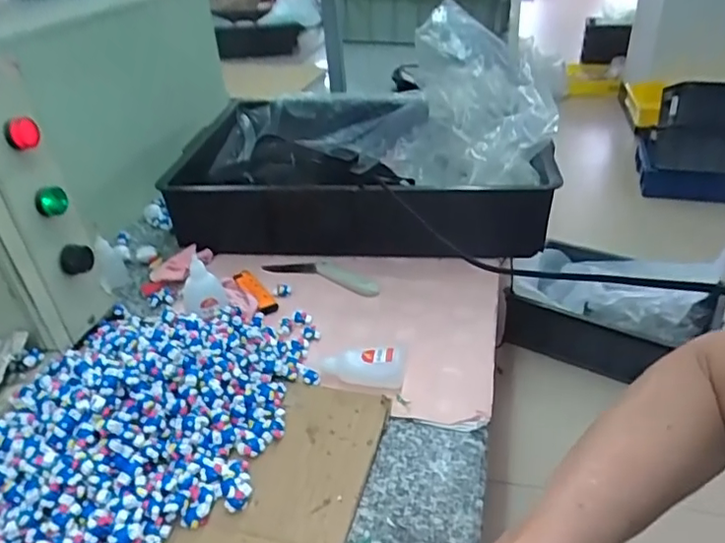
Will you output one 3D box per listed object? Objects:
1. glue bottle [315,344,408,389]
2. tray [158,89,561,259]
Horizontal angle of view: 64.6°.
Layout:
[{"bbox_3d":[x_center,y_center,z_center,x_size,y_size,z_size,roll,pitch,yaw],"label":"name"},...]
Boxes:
[{"bbox_3d":[-0.001,0.090,0.544,0.082,0.025,0.037,1,34,5],"label":"glue bottle"},{"bbox_3d":[0.005,-0.175,0.855,0.481,0.101,0.414,4,34,9],"label":"tray"}]

